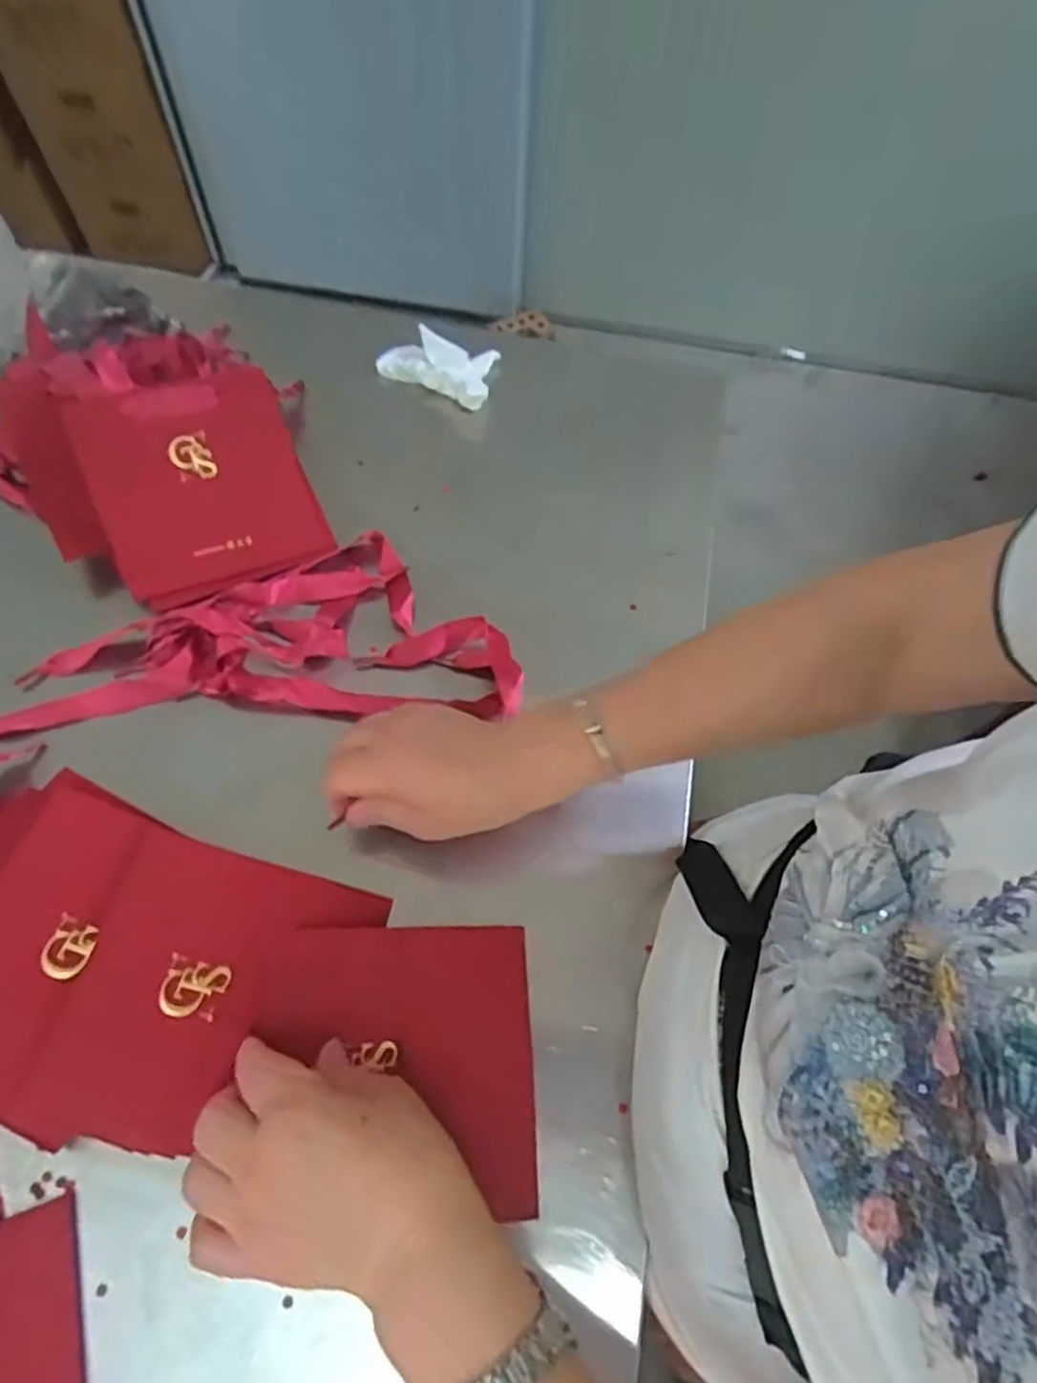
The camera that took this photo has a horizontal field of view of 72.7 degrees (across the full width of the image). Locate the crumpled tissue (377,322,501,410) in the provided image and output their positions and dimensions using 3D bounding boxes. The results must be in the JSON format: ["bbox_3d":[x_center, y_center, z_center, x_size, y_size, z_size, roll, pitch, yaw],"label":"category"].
[{"bbox_3d":[-0.073,-0.302,0.647,0.107,0.020,0.067,17,61,7],"label":"crumpled tissue"}]

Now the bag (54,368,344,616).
[{"bbox_3d":[-0.230,-0.153,0.517,0.143,0.023,0.149,-22,102,-17],"label":"bag"}]

